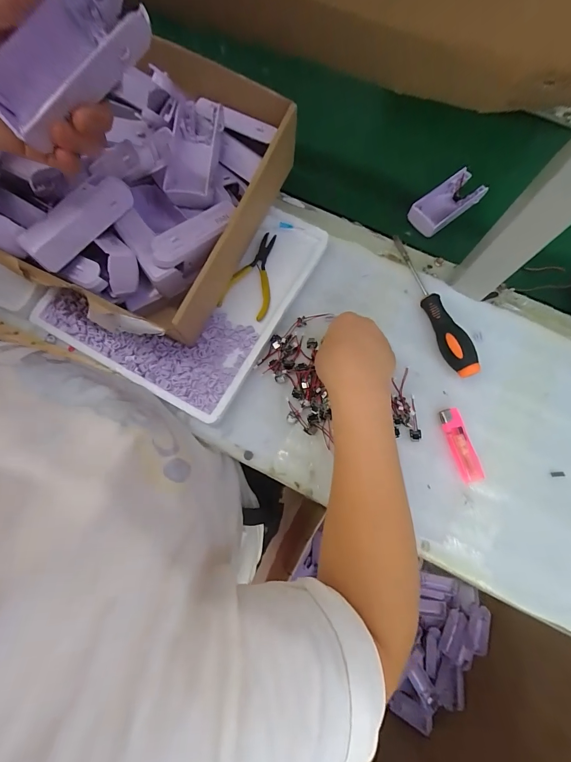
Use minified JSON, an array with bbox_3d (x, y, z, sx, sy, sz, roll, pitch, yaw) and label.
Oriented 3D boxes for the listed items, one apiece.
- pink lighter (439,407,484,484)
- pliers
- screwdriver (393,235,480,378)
[{"bbox_3d":[0.193,0.071,0.376,0.025,0.011,0.080,-16,76,-4],"label":"pink lighter"},{"bbox_3d":[-0.034,-0.131,0.413,0.056,0.011,0.111,20,77,5],"label":"pliers"},{"bbox_3d":[0.180,-0.098,0.411,0.031,0.034,0.197,-12,76,-3],"label":"screwdriver"}]

